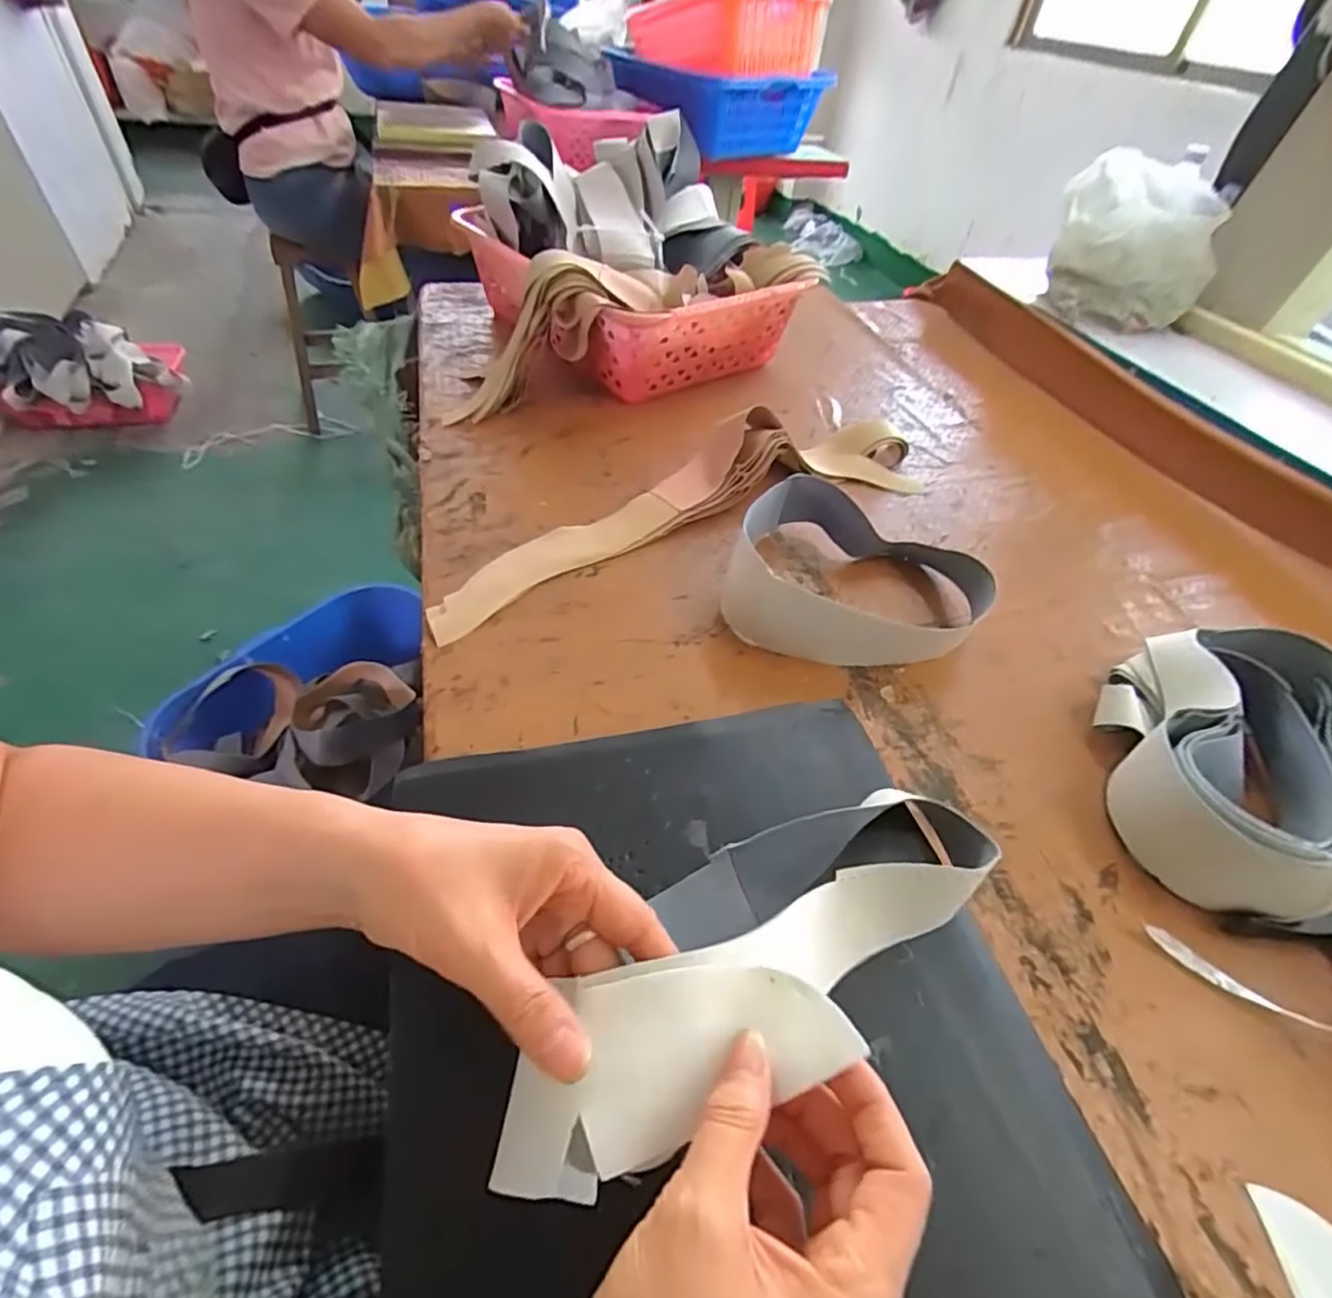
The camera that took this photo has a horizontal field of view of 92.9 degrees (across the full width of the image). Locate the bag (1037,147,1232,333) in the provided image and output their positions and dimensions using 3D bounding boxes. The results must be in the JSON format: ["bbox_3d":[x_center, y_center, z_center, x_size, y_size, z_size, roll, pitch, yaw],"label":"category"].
[{"bbox_3d":[0.666,-0.577,0.906,0.210,0.178,0.189,28,51,18],"label":"bag"}]

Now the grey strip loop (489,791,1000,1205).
[{"bbox_3d":[0.047,0.136,0.297,0.263,0.081,0.099,-12,46,-47],"label":"grey strip loop"}]

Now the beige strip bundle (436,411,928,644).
[{"bbox_3d":[0.036,-0.144,0.598,0.543,0.057,0.147,-27,56,-27],"label":"beige strip bundle"}]

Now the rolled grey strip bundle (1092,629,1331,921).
[{"bbox_3d":[0.391,0.063,0.450,0.137,0.069,0.237,34,53,22],"label":"rolled grey strip bundle"}]

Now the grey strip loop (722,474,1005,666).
[{"bbox_3d":[0.158,-0.076,0.551,0.204,0.057,0.193,7,48,0],"label":"grey strip loop"}]

